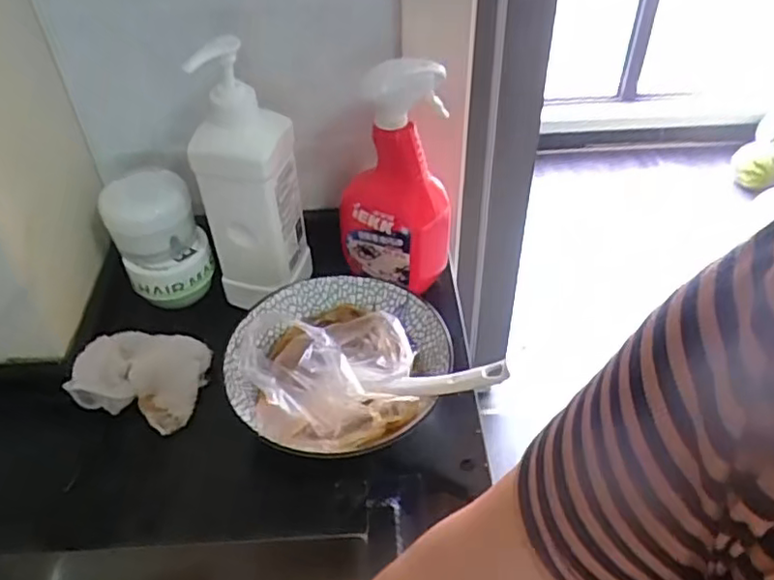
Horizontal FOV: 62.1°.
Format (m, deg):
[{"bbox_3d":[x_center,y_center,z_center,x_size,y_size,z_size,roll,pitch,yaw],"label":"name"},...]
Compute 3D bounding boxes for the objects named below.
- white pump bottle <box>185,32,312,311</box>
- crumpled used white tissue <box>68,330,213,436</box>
[{"bbox_3d":[-0.131,-0.100,0.617,0.083,0.248,0.074,3,45,5],"label":"white pump bottle"},{"bbox_3d":[-0.232,0.078,0.622,0.106,0.057,0.093,8,44,13],"label":"crumpled used white tissue"}]

